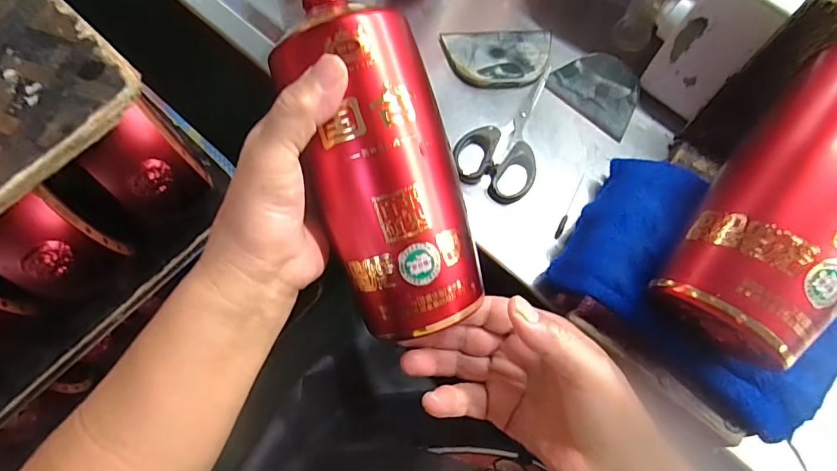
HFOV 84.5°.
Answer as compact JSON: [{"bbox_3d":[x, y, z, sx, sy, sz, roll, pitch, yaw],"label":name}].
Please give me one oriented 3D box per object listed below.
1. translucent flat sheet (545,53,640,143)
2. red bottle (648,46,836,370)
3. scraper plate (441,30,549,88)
[{"bbox_3d":[0.156,-0.126,0.394,0.077,0.004,0.059,43,86,12],"label":"translucent flat sheet"},{"bbox_3d":[0.206,-0.018,0.254,0.077,0.086,0.196,37,76,10],"label":"red bottle"},{"bbox_3d":[0.070,-0.155,0.402,0.095,0.013,0.060,-2,72,-2],"label":"scraper plate"}]

